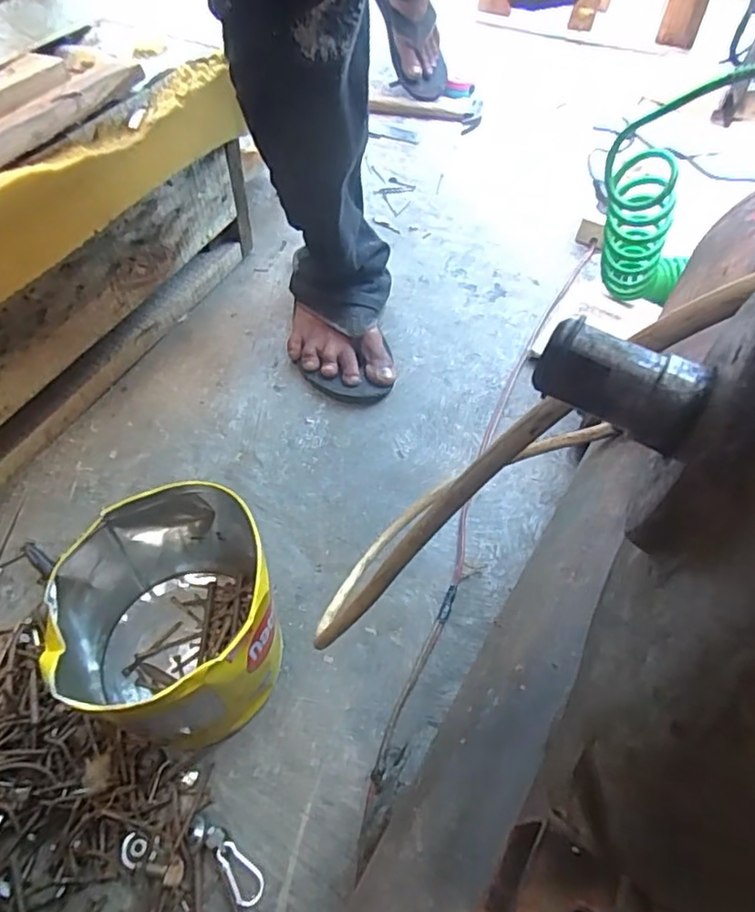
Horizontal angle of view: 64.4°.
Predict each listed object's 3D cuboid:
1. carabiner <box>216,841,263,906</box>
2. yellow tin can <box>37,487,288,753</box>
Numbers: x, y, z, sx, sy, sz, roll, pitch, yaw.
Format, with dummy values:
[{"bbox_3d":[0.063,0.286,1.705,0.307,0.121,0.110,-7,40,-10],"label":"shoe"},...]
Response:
[{"bbox_3d":[-0.100,0.303,0.436,0.022,0.004,0.044,-28,61,-21],"label":"carabiner"},{"bbox_3d":[-0.156,0.123,0.464,0.149,0.158,0.152,14,55,6],"label":"yellow tin can"}]

